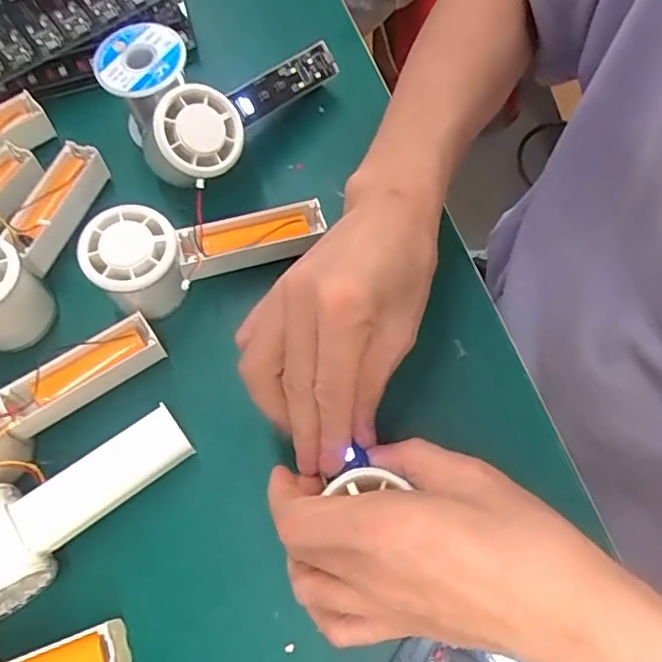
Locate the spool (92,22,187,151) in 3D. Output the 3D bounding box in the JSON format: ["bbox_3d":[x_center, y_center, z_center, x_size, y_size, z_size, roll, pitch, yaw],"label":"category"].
[{"bbox_3d":[-0.126,-0.173,0.408,0.064,0.056,0.060,-1,69,3],"label":"spool"}]

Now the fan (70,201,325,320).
[{"bbox_3d":[-0.080,-0.052,0.372,0.150,0.047,0.062,-16,68,-18],"label":"fan"}]

